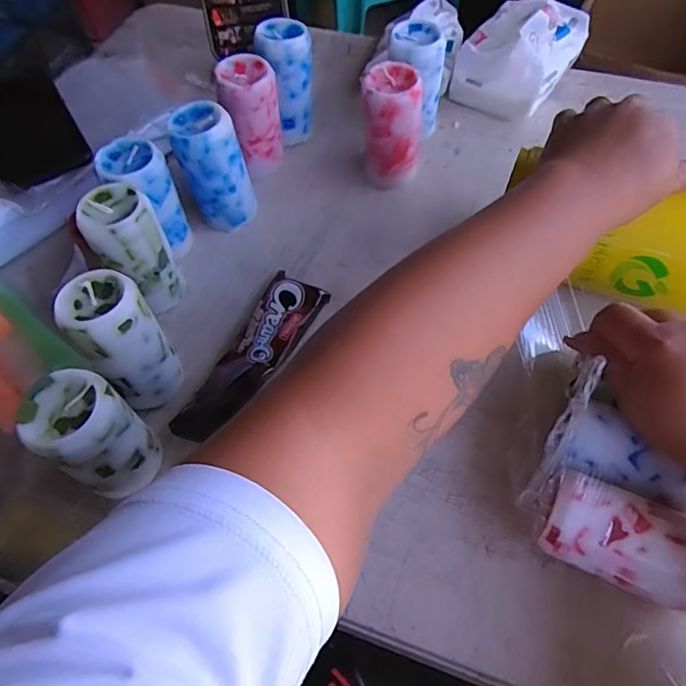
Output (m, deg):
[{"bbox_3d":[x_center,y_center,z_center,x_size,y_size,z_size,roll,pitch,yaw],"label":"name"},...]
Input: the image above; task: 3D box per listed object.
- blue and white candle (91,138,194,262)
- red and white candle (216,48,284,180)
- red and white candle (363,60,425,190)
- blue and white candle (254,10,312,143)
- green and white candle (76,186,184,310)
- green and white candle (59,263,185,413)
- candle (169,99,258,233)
[{"bbox_3d":[-0.155,-0.112,0.427,0.044,0.097,0.045,-2,59,3],"label":"blue and white candle"},{"bbox_3d":[-0.080,-0.201,0.479,0.049,0.096,0.054,-14,60,-4],"label":"red and white candle"},{"bbox_3d":[0.044,-0.185,0.465,0.047,0.097,0.048,4,60,6],"label":"red and white candle"},{"bbox_3d":[-0.052,-0.246,0.503,0.046,0.103,0.053,-27,62,-12],"label":"blue and white candle"},{"bbox_3d":[-0.157,-0.067,0.399,0.049,0.096,0.048,-2,59,3],"label":"green and white candle"},{"bbox_3d":[-0.147,0.001,0.357,0.047,0.098,0.051,-2,59,3],"label":"green and white candle"},{"bbox_3d":[-0.108,-0.146,0.448,0.049,0.099,0.053,-18,60,-7],"label":"candle"}]

